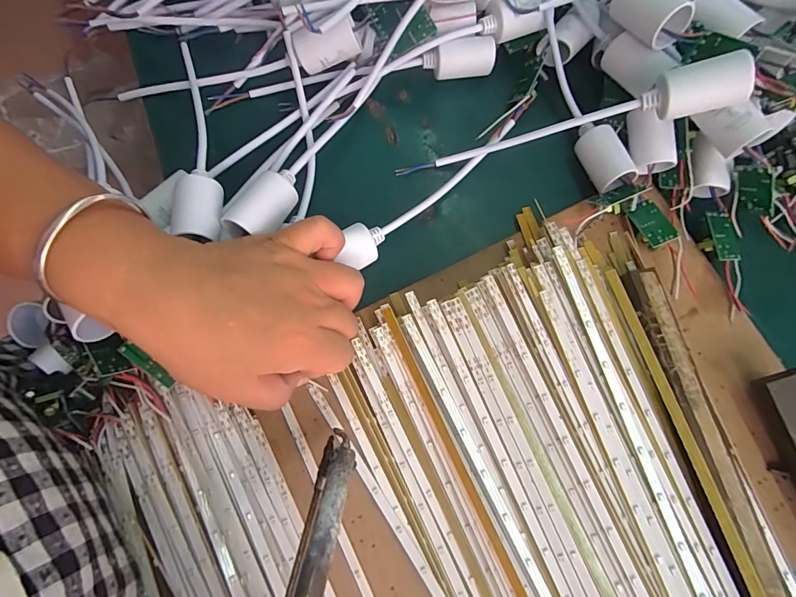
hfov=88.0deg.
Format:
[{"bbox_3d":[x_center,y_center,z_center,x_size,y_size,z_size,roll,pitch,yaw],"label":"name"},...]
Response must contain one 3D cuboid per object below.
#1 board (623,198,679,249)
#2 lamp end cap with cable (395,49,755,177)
[{"bbox_3d":[0.177,-0.053,0.287,0.021,0.006,0.035,-26,64,8],"label":"board"},{"bbox_3d":[0.102,-0.111,0.273,0.212,0.022,0.023,-10,75,24],"label":"lamp end cap with cable"}]

